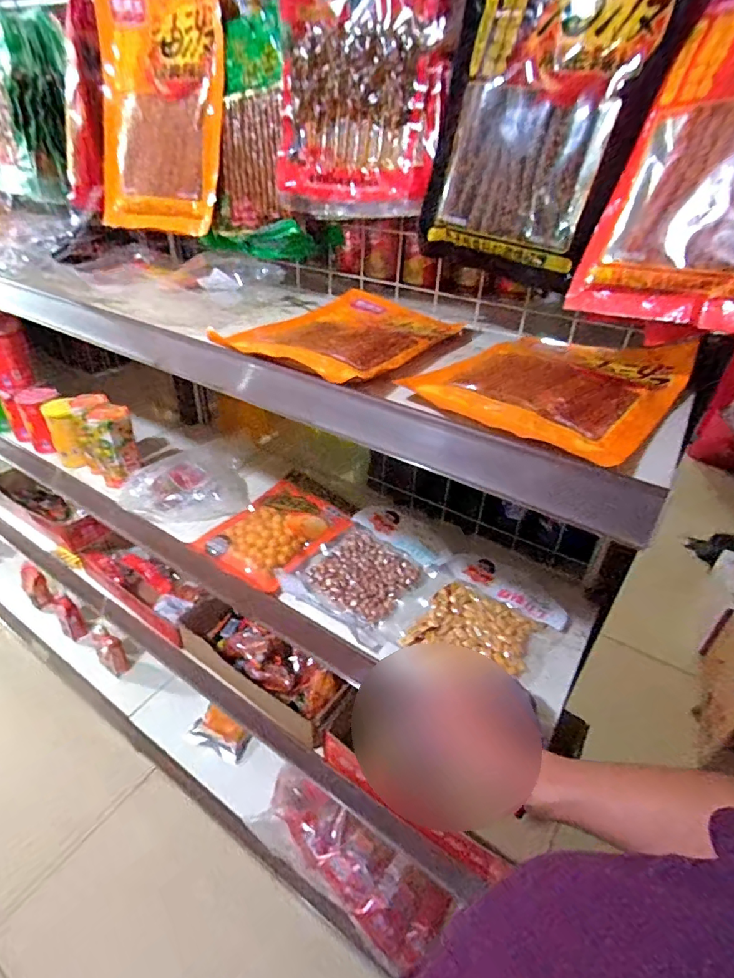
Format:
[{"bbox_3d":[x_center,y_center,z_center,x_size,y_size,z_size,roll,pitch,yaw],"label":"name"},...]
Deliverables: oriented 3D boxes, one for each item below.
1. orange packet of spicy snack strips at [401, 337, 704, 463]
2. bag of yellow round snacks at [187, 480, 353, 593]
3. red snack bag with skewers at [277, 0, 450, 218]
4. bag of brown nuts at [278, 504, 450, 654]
[{"bbox_3d":[0.177,-0.103,0.459,0.189,0.032,0.262,29,43,33],"label":"orange packet of spicy snack strips"},{"bbox_3d":[-0.143,0.058,0.763,0.164,0.025,0.206,22,39,26],"label":"bag of yellow round snacks"},{"bbox_3d":[-0.010,-0.452,0.551,0.196,0.255,0.038,14,21,16],"label":"red snack bag with skewers"},{"bbox_3d":[0.007,0.108,0.708,0.163,0.018,0.220,24,40,28],"label":"bag of brown nuts"}]

